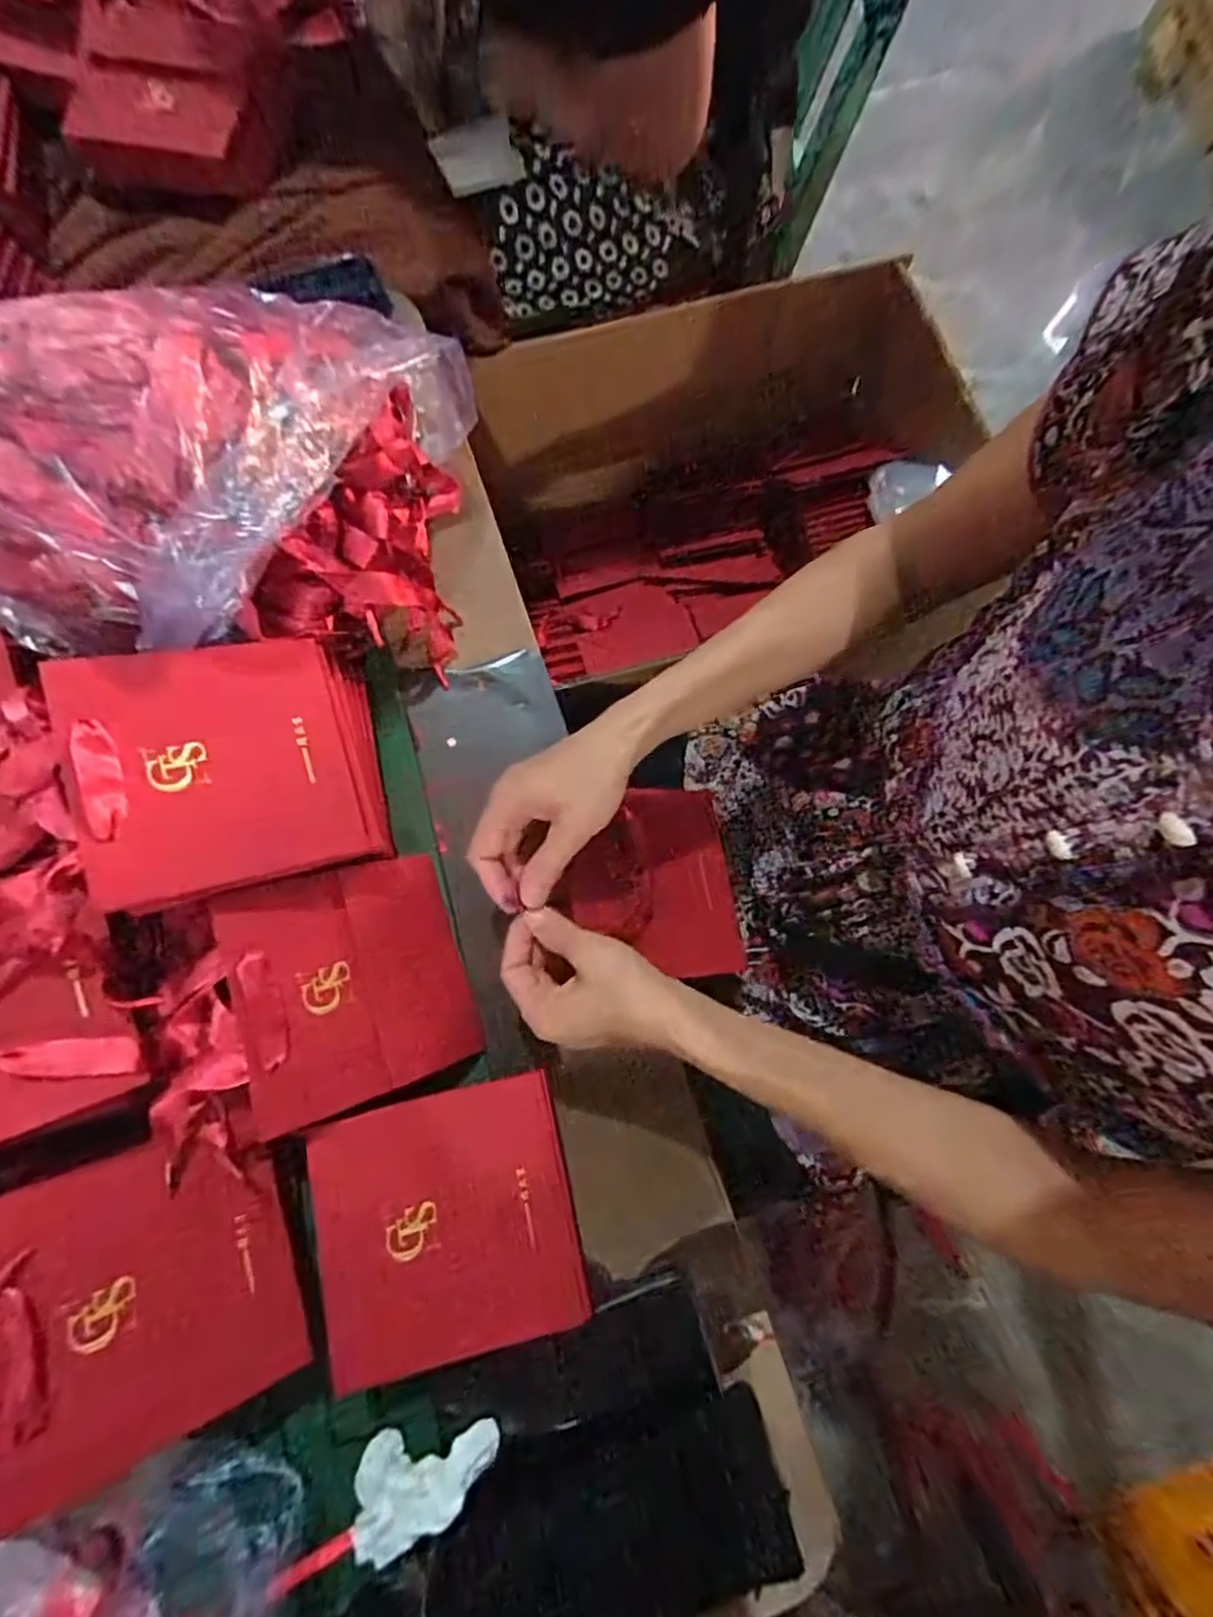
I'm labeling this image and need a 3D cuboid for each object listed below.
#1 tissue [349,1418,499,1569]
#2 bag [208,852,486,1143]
[{"bbox_3d":[-0.102,0.389,0.390,0.084,0.027,0.048,-11,77,-3],"label":"tissue"},{"bbox_3d":[-0.154,0.106,0.426,0.138,0.009,0.138,-10,79,-40],"label":"bag"}]

